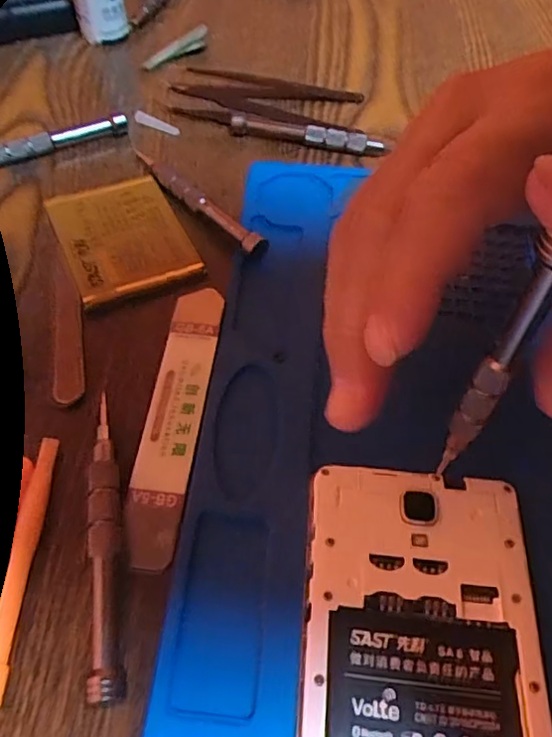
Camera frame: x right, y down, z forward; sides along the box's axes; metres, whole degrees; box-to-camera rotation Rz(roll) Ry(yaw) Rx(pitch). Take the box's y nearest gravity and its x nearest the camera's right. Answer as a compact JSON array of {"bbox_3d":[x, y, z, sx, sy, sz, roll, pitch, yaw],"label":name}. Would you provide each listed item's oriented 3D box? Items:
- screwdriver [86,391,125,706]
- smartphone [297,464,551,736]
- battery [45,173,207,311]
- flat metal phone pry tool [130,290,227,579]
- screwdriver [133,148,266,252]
[{"bbox_3d":[-0.055,0.054,0.193,0.009,0.011,0.097,-7,56,-6],"label":"screwdriver"},{"bbox_3d":[0.041,0.095,0.166,0.068,0.010,0.138,5,55,2],"label":"smartphone"},{"bbox_3d":[-0.072,-0.063,0.274,0.054,0.005,0.076,-22,58,-15],"label":"battery"},{"bbox_3d":[-0.038,0.016,0.224,0.019,0.005,0.116,5,55,3],"label":"flat metal phone pry tool"},{"bbox_3d":[-0.041,-0.083,0.287,0.008,0.008,0.097,-38,64,-24],"label":"screwdriver"}]

